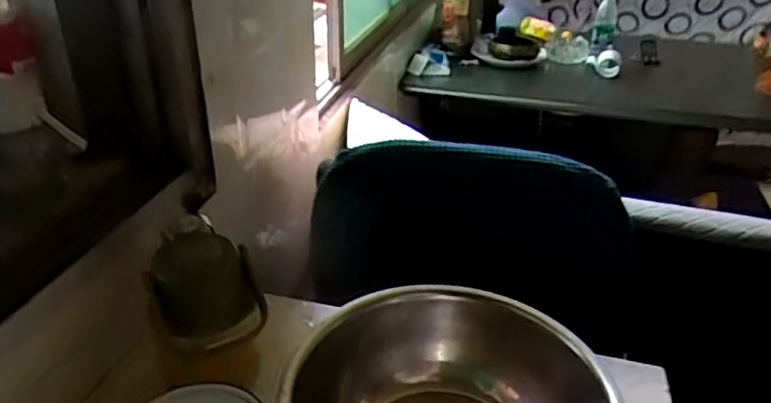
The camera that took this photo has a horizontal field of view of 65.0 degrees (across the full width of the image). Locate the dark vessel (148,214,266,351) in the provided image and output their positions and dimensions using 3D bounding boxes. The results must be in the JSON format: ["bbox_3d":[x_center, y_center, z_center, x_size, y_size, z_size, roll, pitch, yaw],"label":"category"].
[{"bbox_3d":[-0.177,0.080,0.588,0.100,0.089,0.089,-13,33,-22],"label":"dark vessel"}]

